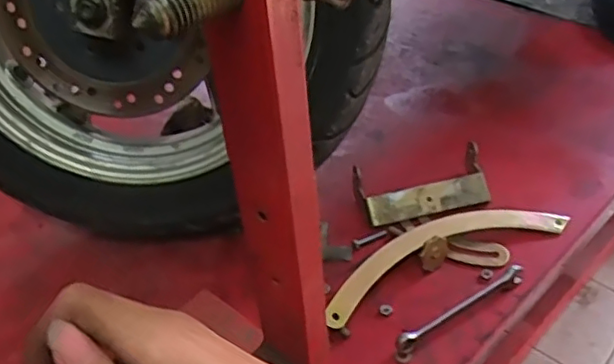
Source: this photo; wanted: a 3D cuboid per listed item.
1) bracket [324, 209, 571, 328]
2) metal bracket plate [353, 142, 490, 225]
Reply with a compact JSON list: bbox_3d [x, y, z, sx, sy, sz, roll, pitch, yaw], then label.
[{"bbox_3d":[0.123,0.061,0.577,0.254,0.024,0.056,-20,44,-16],"label":"bracket"},{"bbox_3d":[0.120,0.003,0.636,0.132,0.020,0.064,-12,65,-7],"label":"metal bracket plate"}]

